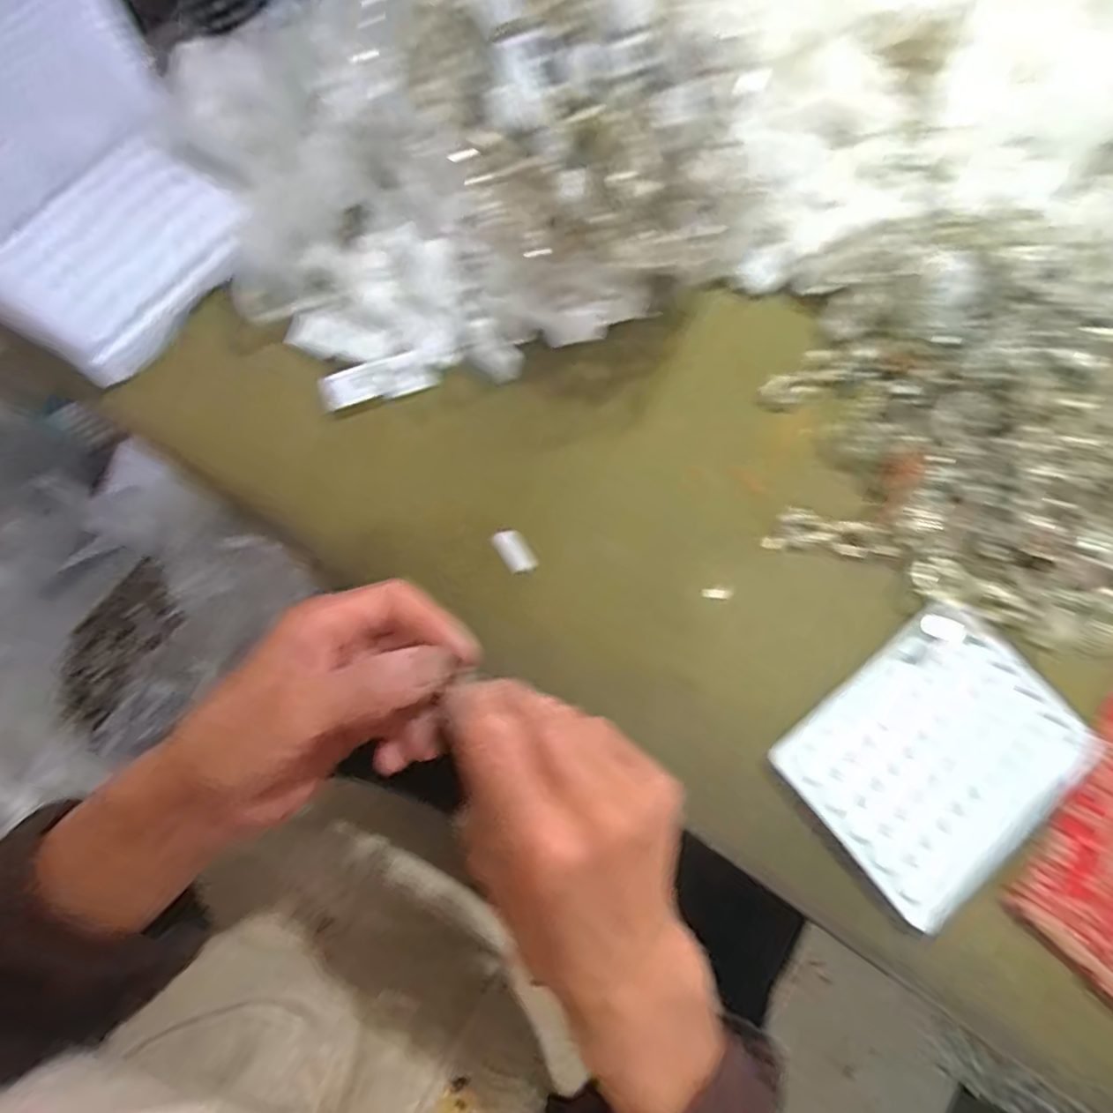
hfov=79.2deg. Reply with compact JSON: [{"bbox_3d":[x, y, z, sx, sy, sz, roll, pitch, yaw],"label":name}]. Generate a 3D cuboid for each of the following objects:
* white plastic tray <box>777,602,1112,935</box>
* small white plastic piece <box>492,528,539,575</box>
[{"bbox_3d":[0.182,0.092,0.317,0.128,0.009,0.099,-36,77,-12],"label":"white plastic tray"},{"bbox_3d":[-0.022,-0.003,0.350,0.015,0.005,0.027,-30,76,-11],"label":"small white plastic piece"}]

